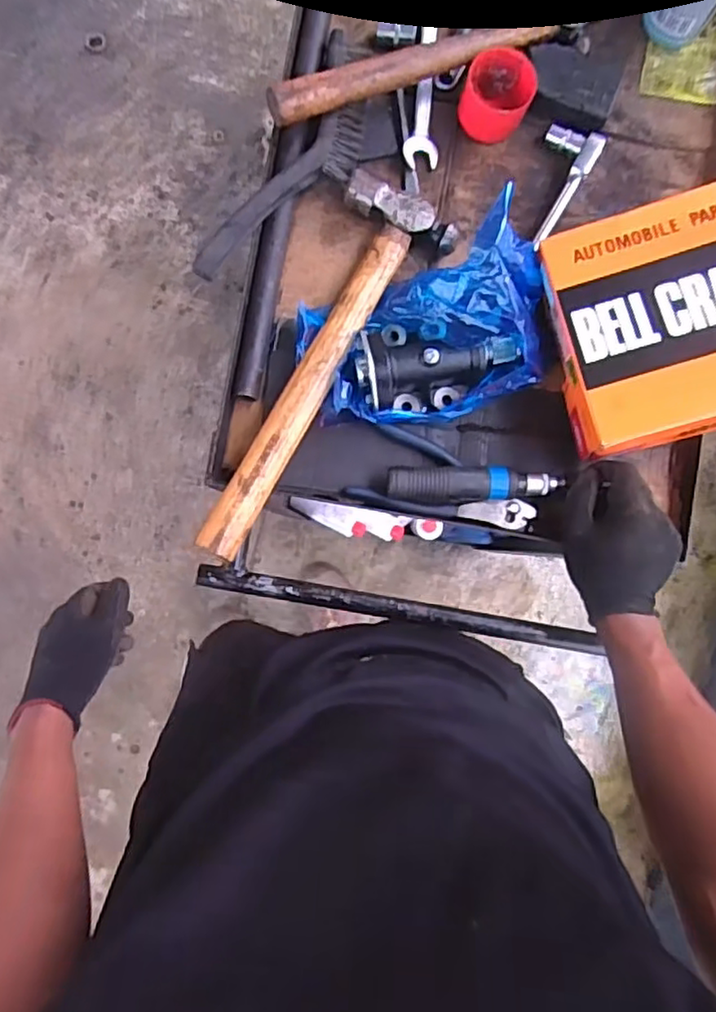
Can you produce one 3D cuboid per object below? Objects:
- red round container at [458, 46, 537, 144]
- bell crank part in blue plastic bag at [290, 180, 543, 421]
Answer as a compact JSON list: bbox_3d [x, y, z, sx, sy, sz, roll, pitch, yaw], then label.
[{"bbox_3d":[0.136,-0.402,0.633,0.064,0.039,0.068,0,87,-1],"label":"red round container"},{"bbox_3d":[0.065,-0.153,0.580,0.229,0.102,0.146,-23,88,-2],"label":"bell crank part in blue plastic bag"}]

